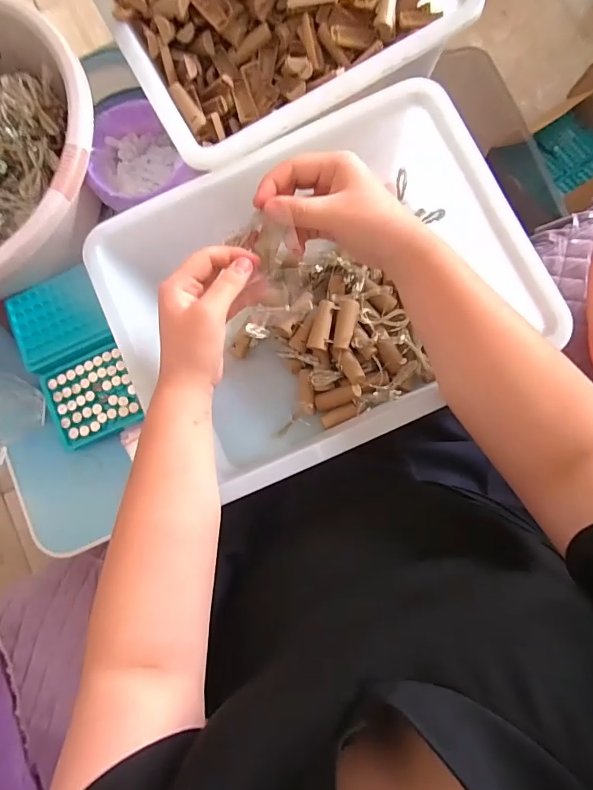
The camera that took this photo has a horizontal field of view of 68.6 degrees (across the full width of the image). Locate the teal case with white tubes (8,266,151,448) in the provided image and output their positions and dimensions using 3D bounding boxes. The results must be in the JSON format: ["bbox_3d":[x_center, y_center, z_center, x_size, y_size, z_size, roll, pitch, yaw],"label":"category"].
[{"bbox_3d":[-0.250,-0.042,0.492,0.099,0.037,0.186,-23,81,1],"label":"teal case with white tubes"}]

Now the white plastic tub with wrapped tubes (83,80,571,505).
[{"bbox_3d":[0.023,-0.106,0.448,0.359,0.135,0.283,-22,81,1],"label":"white plastic tub with wrapped tubes"}]

